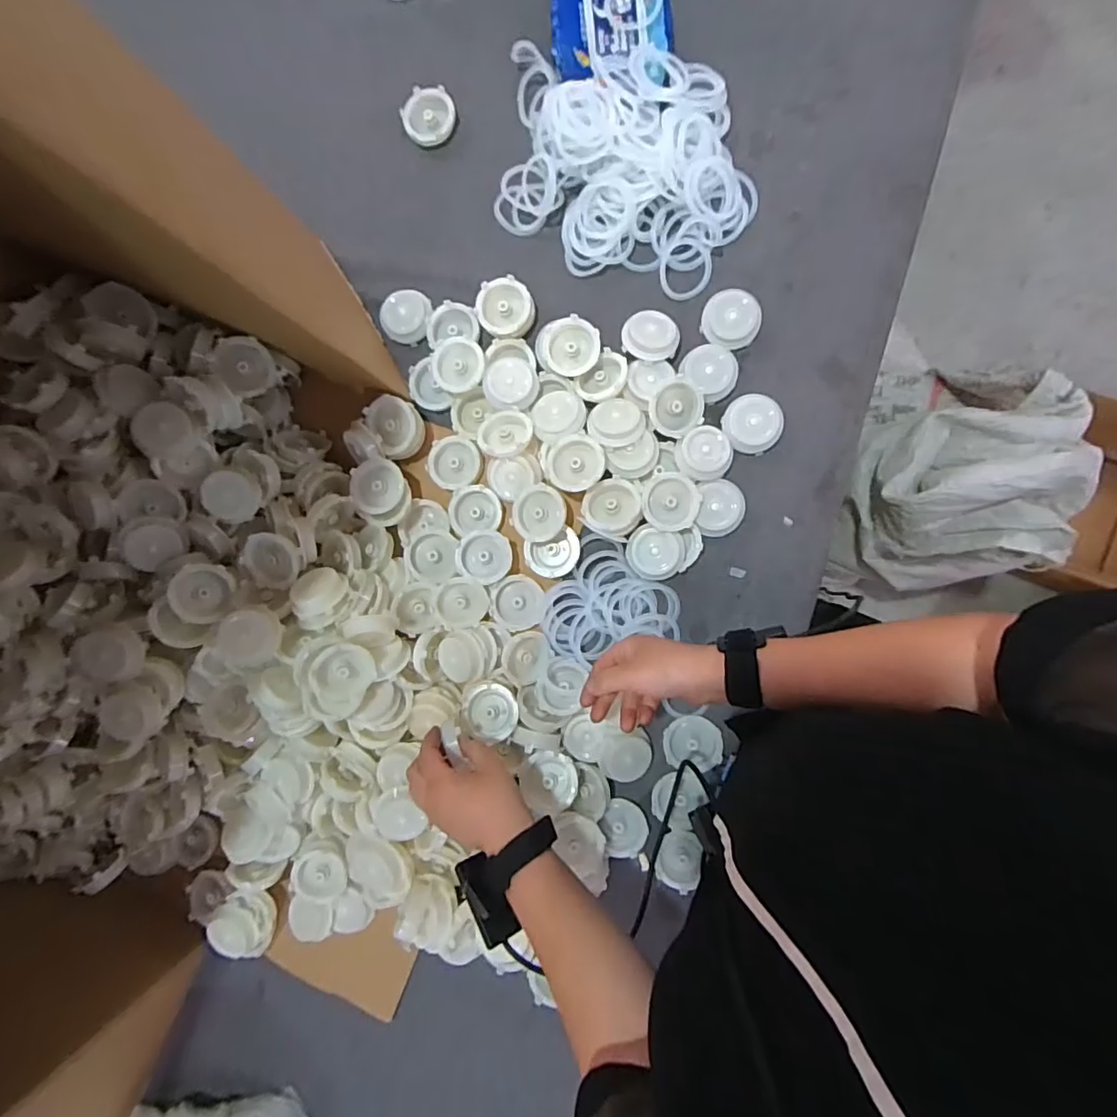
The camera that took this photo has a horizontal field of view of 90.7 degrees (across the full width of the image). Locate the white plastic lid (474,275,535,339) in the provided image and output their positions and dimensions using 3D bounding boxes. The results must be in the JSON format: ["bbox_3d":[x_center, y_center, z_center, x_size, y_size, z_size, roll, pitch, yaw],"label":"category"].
[{"bbox_3d":[-0.057,-0.266,0.589,0.059,0.020,0.059,0,89,8],"label":"white plastic lid"}]

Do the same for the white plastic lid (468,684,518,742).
[{"bbox_3d":[-0.068,0.159,0.568,0.052,0.005,0.055,0,74,-1],"label":"white plastic lid"}]

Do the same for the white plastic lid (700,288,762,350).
[{"bbox_3d":[0.176,-0.242,0.560,0.057,0.022,0.053,0,89,8],"label":"white plastic lid"}]

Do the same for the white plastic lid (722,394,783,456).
[{"bbox_3d":[0.195,-0.136,0.554,0.056,0.022,0.053,0,89,8],"label":"white plastic lid"}]

